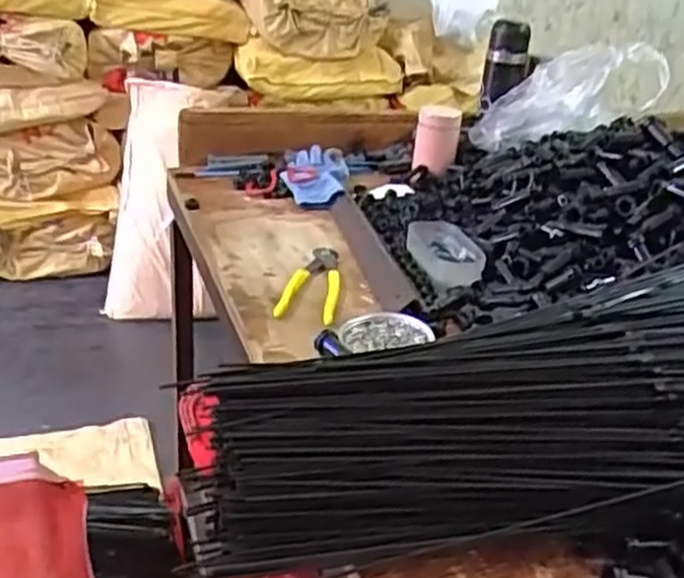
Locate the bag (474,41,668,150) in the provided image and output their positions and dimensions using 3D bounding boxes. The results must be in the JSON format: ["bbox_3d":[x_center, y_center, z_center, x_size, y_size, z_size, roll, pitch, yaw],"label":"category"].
[{"bbox_3d":[0.320,-0.277,1.155,0.290,0.109,0.068,-19,14,29],"label":"bag"}]

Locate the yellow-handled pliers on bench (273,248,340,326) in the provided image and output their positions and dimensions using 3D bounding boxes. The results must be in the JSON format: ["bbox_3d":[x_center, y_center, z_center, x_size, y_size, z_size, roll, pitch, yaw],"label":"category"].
[{"bbox_3d":[-0.034,-0.008,0.871,0.062,0.018,0.149,6,26,2],"label":"yellow-handled pliers on bench"}]

